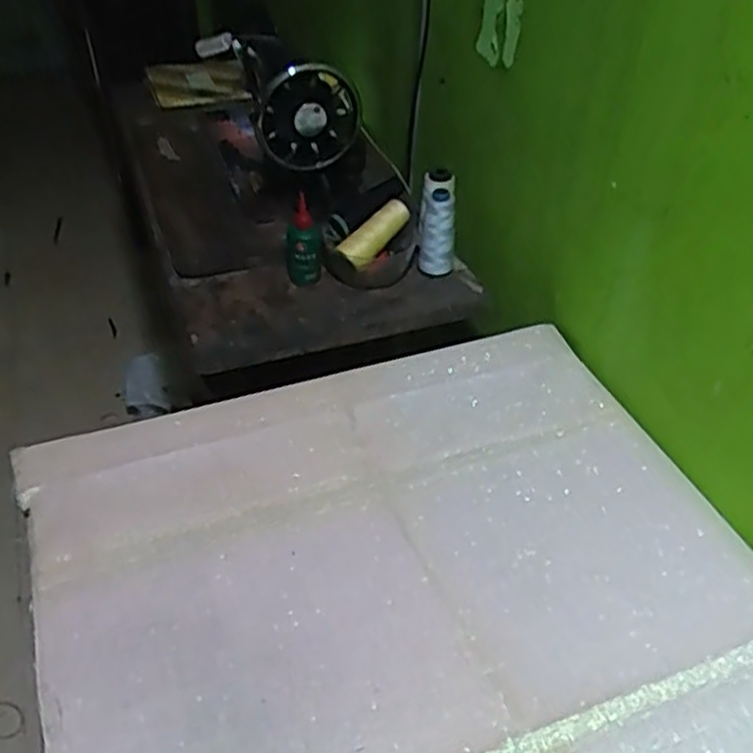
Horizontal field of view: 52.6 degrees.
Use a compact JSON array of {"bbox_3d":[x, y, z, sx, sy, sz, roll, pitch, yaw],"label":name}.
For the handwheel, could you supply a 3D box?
[{"bbox_3d":[-0.087,-0.340,0.991,0.128,0.120,0.054,-14,45,-17],"label":"handwheel"}]

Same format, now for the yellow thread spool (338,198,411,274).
[{"bbox_3d":[0.003,-0.188,0.983,0.031,0.035,0.113,35,72,33],"label":"yellow thread spool"}]

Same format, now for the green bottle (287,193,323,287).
[{"bbox_3d":[-0.093,-0.170,0.962,0.045,0.111,0.040,-2,41,-3],"label":"green bottle"}]

